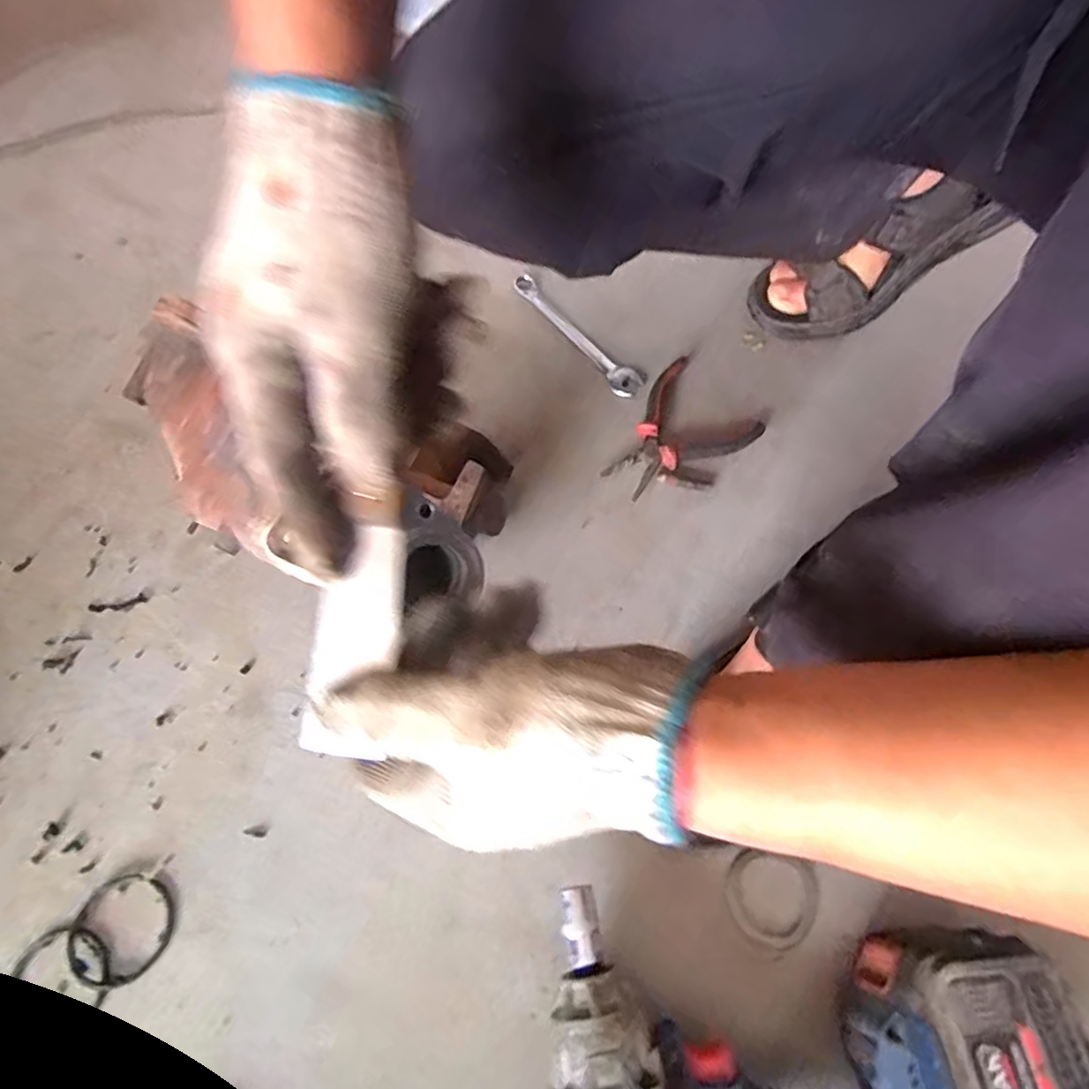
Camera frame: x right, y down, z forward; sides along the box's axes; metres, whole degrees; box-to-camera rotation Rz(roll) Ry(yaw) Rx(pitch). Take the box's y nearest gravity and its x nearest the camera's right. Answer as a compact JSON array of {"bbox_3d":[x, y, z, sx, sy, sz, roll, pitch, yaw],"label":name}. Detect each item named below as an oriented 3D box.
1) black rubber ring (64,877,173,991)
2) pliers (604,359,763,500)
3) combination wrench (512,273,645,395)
[{"bbox_3d":[-0.269,0.246,0.390,0.061,0.004,0.061,3,58,-5],"label":"black rubber ring"},{"bbox_3d":[0.112,-0.098,0.544,0.142,0.014,0.103,-40,70,-17],"label":"pliers"},{"bbox_3d":[0.033,-0.210,0.606,0.040,0.016,0.179,-36,69,-16],"label":"combination wrench"}]

